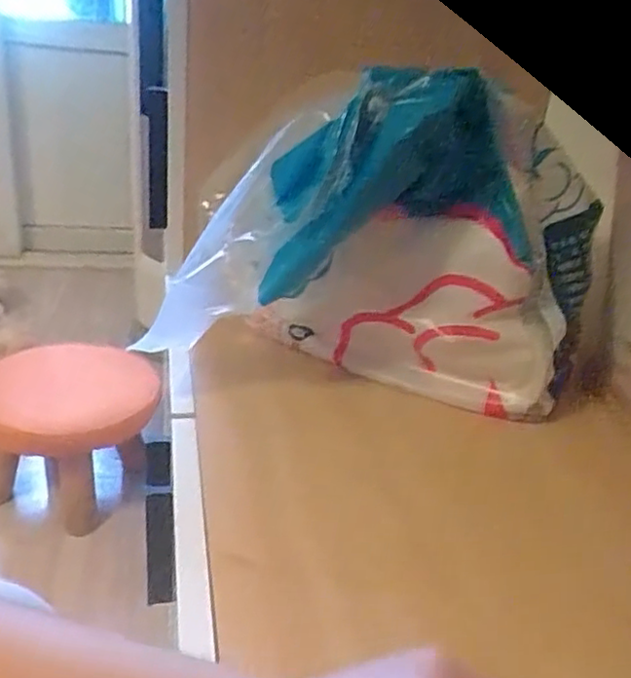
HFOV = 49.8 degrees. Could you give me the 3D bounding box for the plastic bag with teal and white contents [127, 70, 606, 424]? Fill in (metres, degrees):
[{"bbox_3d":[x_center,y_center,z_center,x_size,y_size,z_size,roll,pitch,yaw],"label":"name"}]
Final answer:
[{"bbox_3d":[0.054,-0.080,0.562,0.340,0.248,0.119,6,26,-2],"label":"plastic bag with teal and white contents"}]

